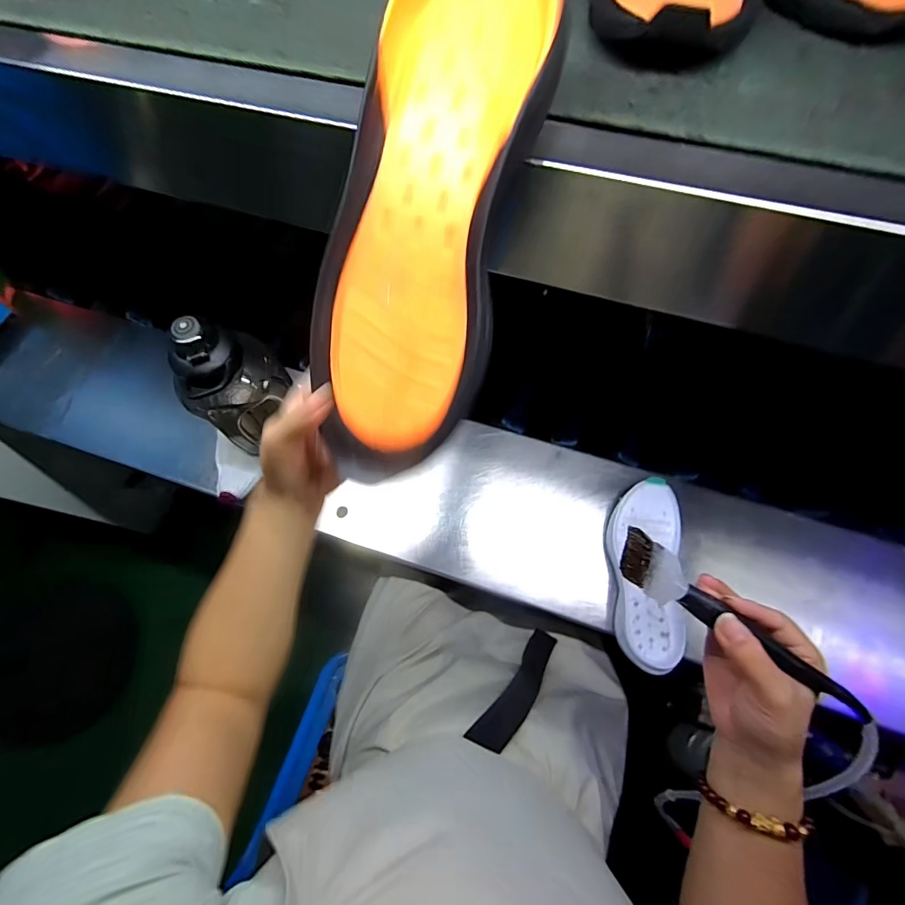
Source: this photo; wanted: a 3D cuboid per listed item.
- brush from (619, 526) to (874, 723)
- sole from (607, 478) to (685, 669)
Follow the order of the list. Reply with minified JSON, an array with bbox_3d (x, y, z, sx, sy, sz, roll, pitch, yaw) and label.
[{"bbox_3d":[0.187,0.113,0.273,0.171,0.023,0.028,34,73,11],"label":"brush"},{"bbox_3d":[0.255,0.154,0.542,0.088,0.046,0.237,9,69,7],"label":"sole"}]

